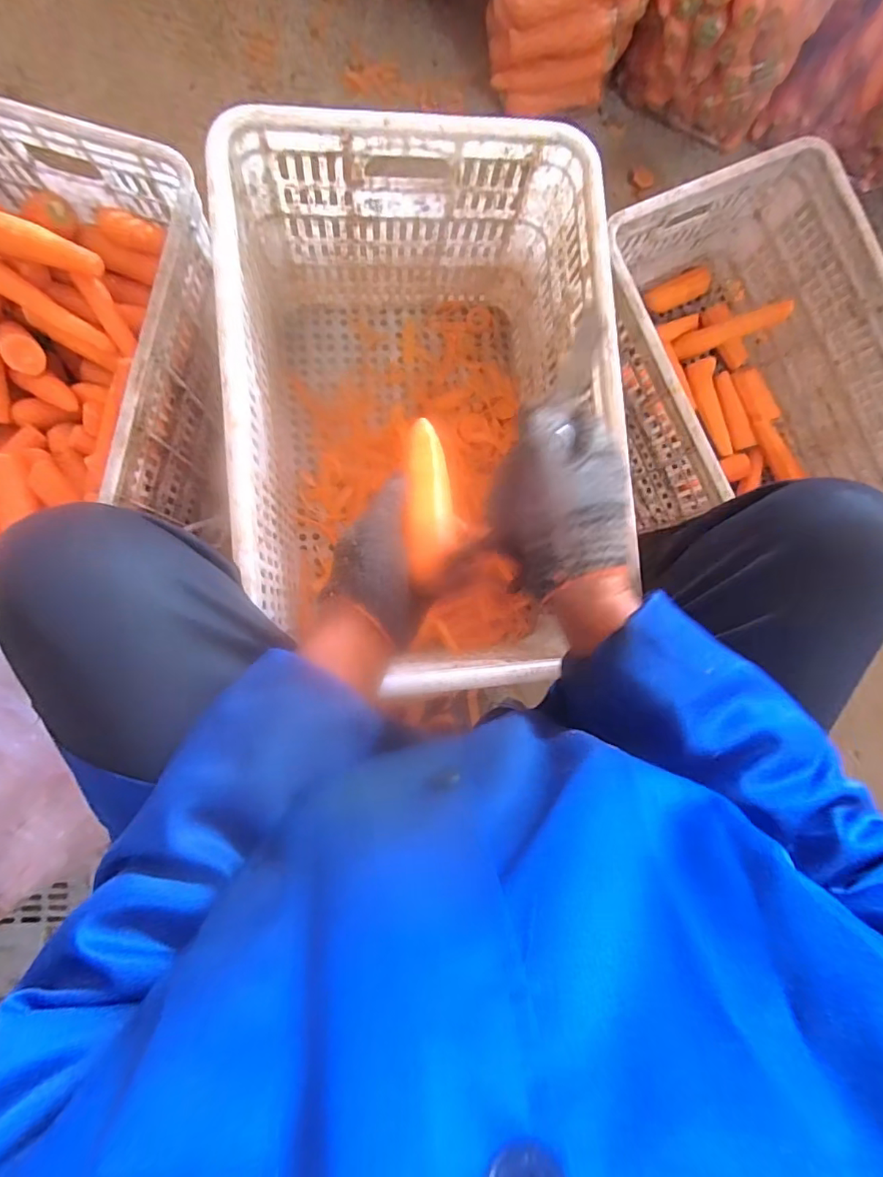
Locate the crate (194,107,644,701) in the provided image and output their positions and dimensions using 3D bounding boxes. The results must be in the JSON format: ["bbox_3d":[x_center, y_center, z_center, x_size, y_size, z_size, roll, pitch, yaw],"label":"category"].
[{"bbox_3d":[-0.033,-0.231,0.704,0.423,0.321,0.549,-3,89,-7],"label":"crate"}]

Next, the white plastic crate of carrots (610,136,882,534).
[{"bbox_3d":[0.447,-0.296,0.786,0.371,0.263,0.506,-25,91,-7],"label":"white plastic crate of carrots"}]

